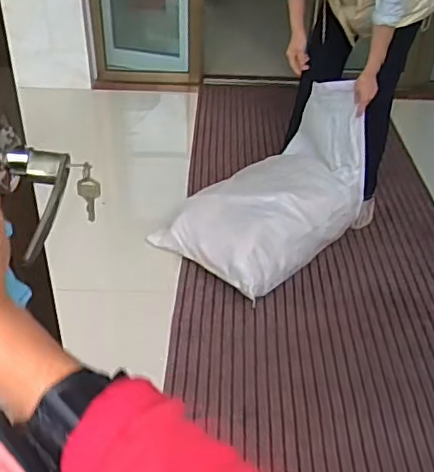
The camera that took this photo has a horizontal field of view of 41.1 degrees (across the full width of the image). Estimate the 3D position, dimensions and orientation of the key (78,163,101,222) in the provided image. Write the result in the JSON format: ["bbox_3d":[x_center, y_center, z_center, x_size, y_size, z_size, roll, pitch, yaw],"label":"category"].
[{"bbox_3d":[-0.126,-0.044,0.571,0.021,0.063,0.010,-9,38,-12],"label":"key"}]

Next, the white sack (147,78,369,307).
[{"bbox_3d":[0.175,-0.188,1.960,0.468,0.492,0.655,30,46,33],"label":"white sack"}]

